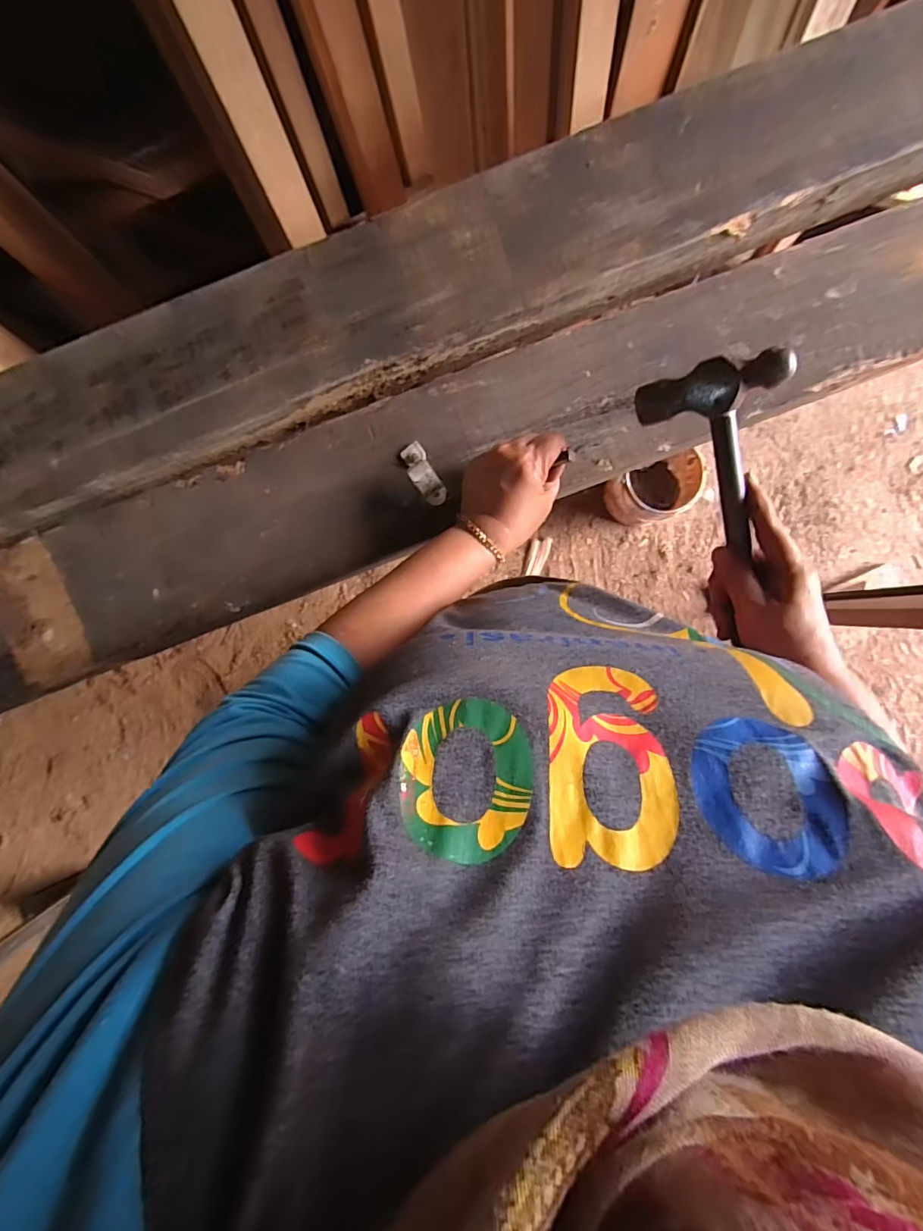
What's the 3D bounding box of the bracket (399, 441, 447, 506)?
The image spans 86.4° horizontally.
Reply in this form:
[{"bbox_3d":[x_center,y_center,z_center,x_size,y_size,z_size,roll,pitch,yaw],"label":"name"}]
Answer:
[{"bbox_3d":[-0.037,-0.135,0.460,0.024,0.026,0.061,-29,89,1],"label":"bracket"}]

